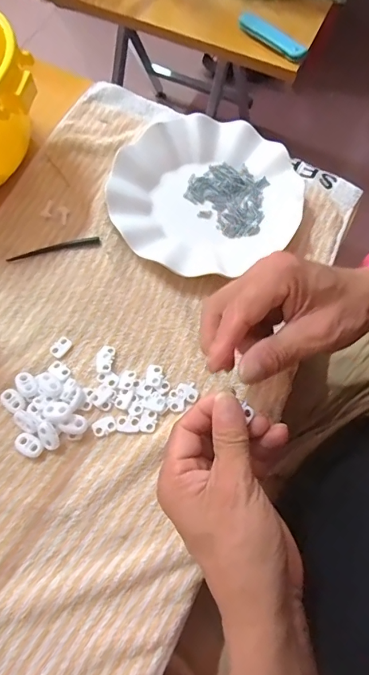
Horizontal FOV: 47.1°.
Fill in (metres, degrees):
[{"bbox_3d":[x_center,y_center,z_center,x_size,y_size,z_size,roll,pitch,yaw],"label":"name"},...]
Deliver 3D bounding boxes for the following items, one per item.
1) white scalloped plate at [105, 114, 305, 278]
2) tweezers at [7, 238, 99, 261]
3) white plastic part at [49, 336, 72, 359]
[{"bbox_3d":[0.020,-0.140,0.411,0.180,0.021,0.170,0,69,0],"label":"white scalloped plate"},{"bbox_3d":[-0.122,-0.083,0.396,0.085,0.005,0.010,-14,69,-5],"label":"tweezers"},{"bbox_3d":[-0.105,0.008,0.362,0.013,0.004,0.019,33,72,12],"label":"white plastic part"}]

